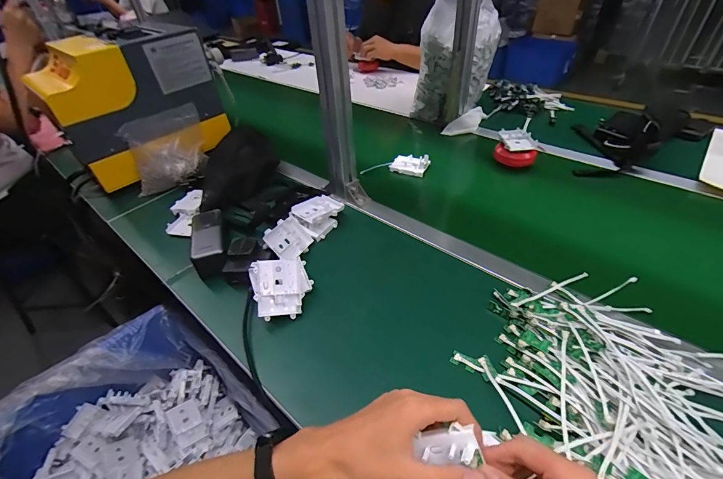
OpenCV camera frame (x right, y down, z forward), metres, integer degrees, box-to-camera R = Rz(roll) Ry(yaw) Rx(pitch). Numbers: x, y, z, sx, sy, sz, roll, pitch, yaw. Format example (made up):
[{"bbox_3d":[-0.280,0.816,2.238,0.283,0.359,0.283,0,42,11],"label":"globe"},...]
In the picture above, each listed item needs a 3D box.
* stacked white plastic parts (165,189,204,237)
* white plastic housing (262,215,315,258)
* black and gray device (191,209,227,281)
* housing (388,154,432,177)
[{"bbox_3d":[-0.364,-0.059,0.722,0.059,0.030,0.123,-2,55,2],"label":"stacked white plastic parts"},{"bbox_3d":[-0.122,-0.001,0.583,0.012,0.066,0.080,-30,14,42],"label":"white plastic housing"},{"bbox_3d":[-0.267,0.004,0.610,0.051,0.053,0.151,-18,43,-14],"label":"black and gray device"},{"bbox_3d":[0.115,-0.179,0.817,0.087,0.028,0.061,17,46,22],"label":"housing"}]

